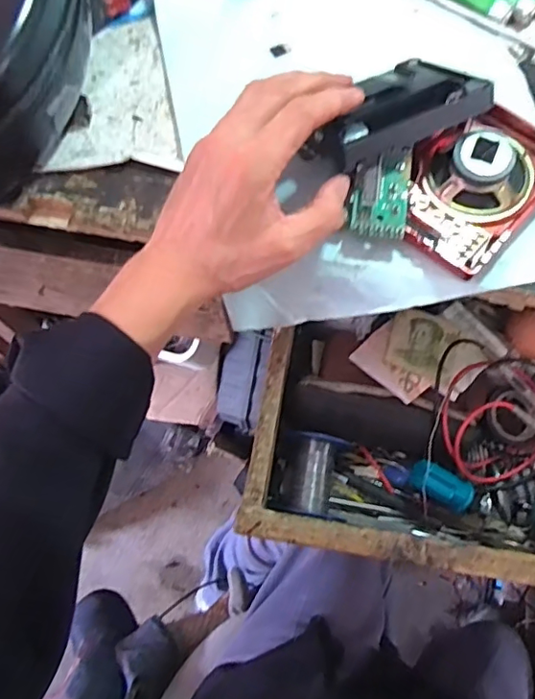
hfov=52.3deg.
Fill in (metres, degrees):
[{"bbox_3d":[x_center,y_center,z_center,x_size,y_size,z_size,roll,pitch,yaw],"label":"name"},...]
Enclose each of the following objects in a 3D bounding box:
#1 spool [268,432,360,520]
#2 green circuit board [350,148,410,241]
[{"bbox_3d":[0.038,0.109,0.471,0.058,0.048,0.068,13,70,3],"label":"spool"},{"bbox_3d":[0.074,-0.102,0.350,0.036,0.013,0.057,5,84,-1],"label":"green circuit board"}]

